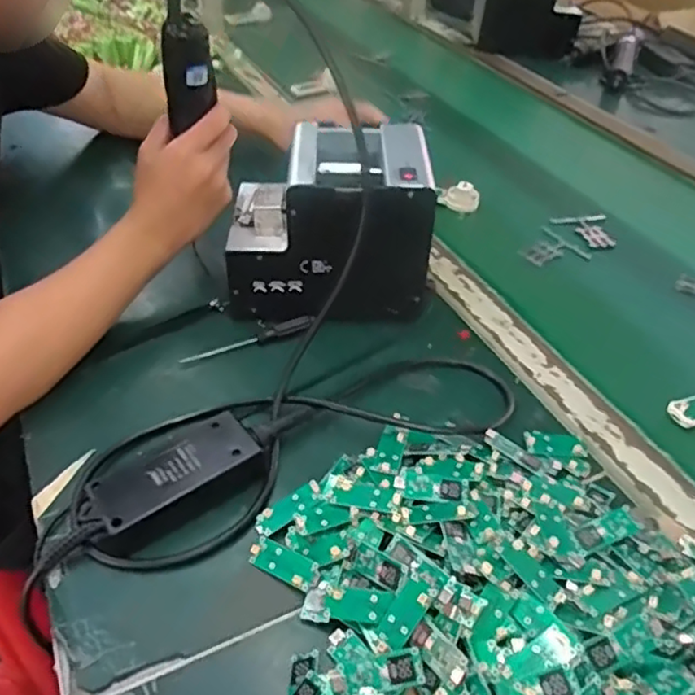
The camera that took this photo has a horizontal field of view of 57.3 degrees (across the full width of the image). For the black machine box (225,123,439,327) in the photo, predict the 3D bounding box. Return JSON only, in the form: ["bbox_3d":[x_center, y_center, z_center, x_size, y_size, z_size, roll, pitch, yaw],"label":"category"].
[{"bbox_3d":[-0.020,-0.110,0.595,0.178,0.139,0.132,-4,44,-7],"label":"black machine box"}]

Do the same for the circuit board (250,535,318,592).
[{"bbox_3d":[-0.043,0.143,0.422,0.049,0.005,0.020,16,58,29],"label":"circuit board"}]

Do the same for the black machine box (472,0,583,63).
[{"bbox_3d":[0.323,-0.609,1.141,0.190,0.144,0.068,12,44,11],"label":"black machine box"}]

